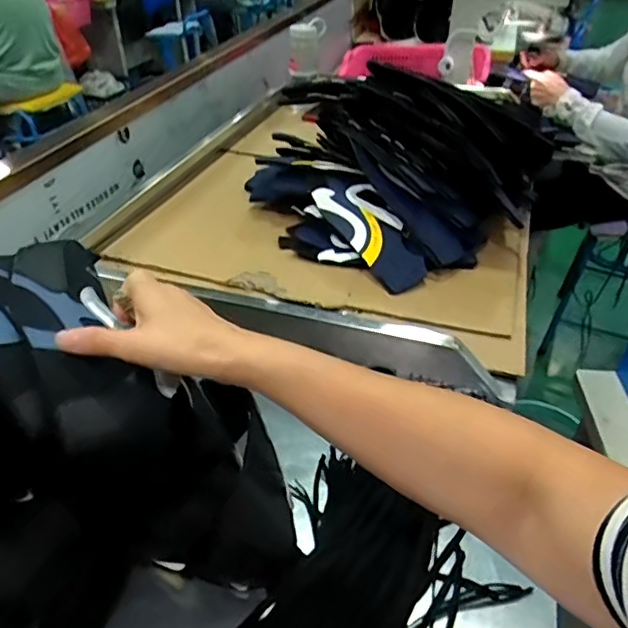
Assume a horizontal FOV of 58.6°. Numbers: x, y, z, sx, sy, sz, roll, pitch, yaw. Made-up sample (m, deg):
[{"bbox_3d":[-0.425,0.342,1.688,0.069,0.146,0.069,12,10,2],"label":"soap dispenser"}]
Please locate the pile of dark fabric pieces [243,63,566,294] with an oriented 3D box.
[{"bbox_3d":[0.108,-0.254,0.921,0.357,0.213,0.421,-24,44,-27],"label":"pile of dark fabric pieces"}]

